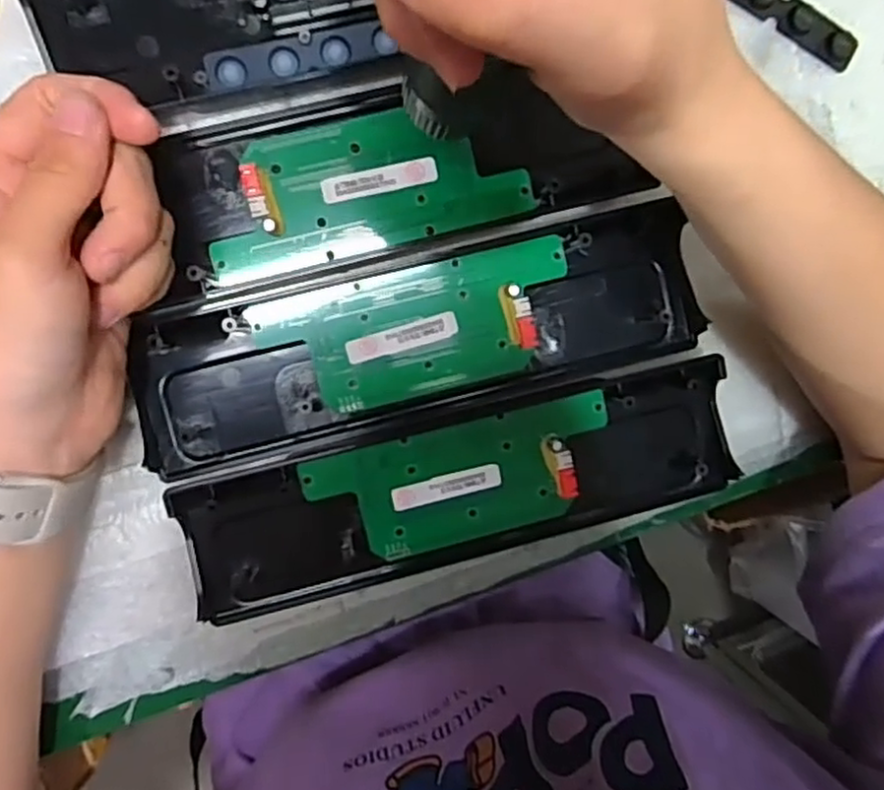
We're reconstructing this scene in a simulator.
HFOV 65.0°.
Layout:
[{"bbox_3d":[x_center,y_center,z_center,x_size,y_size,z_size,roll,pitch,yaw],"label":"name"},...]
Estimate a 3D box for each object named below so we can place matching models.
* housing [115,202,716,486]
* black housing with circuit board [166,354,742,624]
[{"bbox_3d":[-0.007,-0.026,0.303,0.245,0.016,0.066,-14,97,-6],"label":"housing"},{"bbox_3d":[0.012,0.043,0.308,0.243,0.014,0.064,-14,97,-6],"label":"black housing with circuit board"}]

